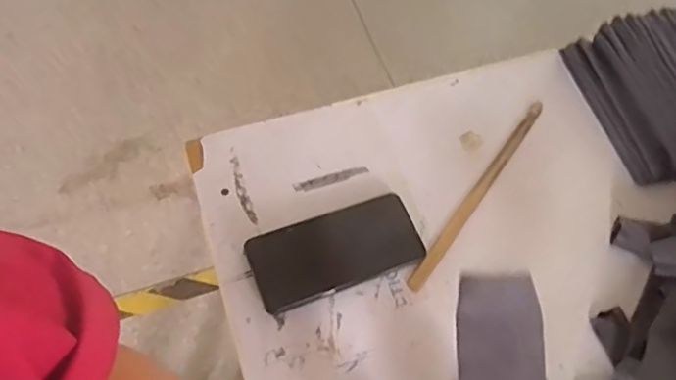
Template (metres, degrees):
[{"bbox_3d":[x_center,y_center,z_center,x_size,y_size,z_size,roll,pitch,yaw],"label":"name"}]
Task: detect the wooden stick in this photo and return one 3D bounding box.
[{"bbox_3d":[0.150,-0.001,0.604,0.015,0.009,0.263,35,66,13],"label":"wooden stick"}]

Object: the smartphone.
[{"bbox_3d":[-0.002,0.058,0.564,0.163,0.008,0.078,-19,66,-13],"label":"smartphone"}]

